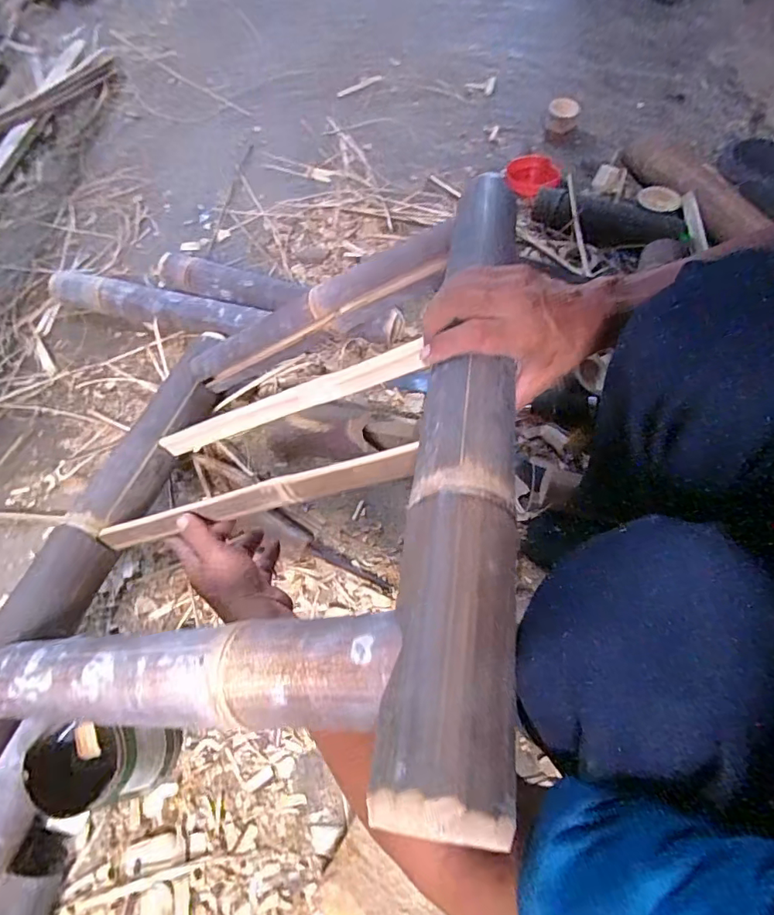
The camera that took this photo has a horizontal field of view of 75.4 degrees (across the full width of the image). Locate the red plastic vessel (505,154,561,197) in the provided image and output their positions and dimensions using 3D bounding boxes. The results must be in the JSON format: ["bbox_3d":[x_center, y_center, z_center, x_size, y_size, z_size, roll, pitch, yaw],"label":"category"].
[{"bbox_3d":[0.271,-0.535,0.946,0.110,0.031,0.110,-1,66,3],"label":"red plastic vessel"}]

